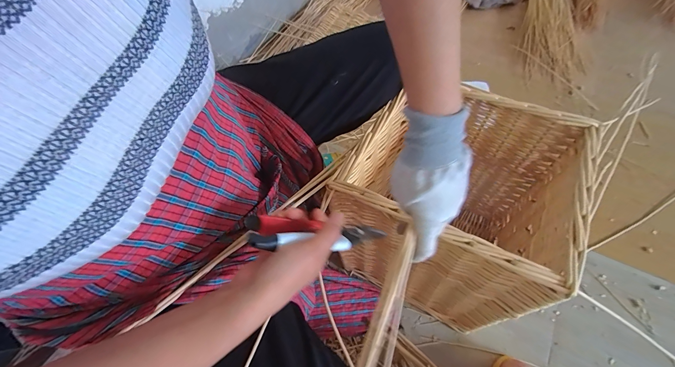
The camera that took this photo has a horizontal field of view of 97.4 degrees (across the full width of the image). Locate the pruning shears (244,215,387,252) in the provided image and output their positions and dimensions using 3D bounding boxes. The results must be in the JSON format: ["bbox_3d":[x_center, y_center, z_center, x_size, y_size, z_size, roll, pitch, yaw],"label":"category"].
[{"bbox_3d":[-0.014,0.057,0.336,0.174,0.034,0.045,8,53,-30],"label":"pruning shears"}]

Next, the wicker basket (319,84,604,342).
[{"bbox_3d":[0.206,0.049,0.594,0.317,0.362,0.309,27,62,18],"label":"wicker basket"}]

